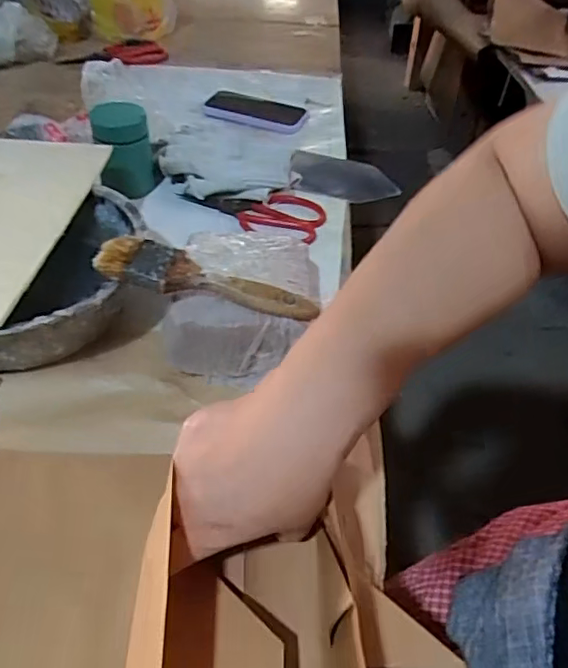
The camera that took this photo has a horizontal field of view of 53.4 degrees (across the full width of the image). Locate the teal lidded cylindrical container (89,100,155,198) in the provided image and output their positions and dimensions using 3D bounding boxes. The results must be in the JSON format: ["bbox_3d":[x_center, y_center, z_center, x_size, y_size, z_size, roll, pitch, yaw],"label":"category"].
[{"bbox_3d":[-0.184,-0.209,0.653,0.060,0.099,0.060,-9,46,-14],"label":"teal lidded cylindrical container"}]

